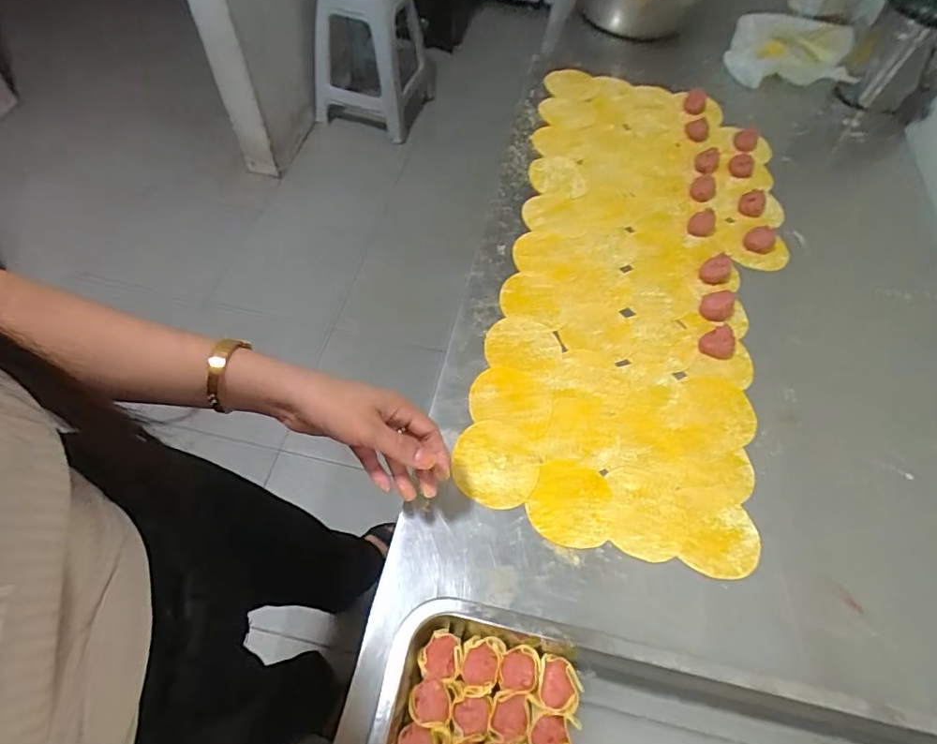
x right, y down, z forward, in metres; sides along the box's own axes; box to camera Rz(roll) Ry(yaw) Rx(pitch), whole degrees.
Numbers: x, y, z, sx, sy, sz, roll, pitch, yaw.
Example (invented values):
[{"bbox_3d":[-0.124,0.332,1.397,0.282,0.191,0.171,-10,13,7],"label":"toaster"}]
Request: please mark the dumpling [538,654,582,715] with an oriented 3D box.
[{"bbox_3d":[0.069,0.241,0.405,0.032,0.034,0.037,12,59,3],"label":"dumpling"}]

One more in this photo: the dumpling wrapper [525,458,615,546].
[{"bbox_3d":[0.096,0.123,0.493,0.074,0.004,0.080,1,62,-3],"label":"dumpling wrapper"}]

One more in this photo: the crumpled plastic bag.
[{"bbox_3d":[0.509,-0.504,0.829,0.192,0.077,0.104,8,59,1],"label":"crumpled plastic bag"}]

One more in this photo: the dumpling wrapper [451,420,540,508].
[{"bbox_3d":[0.028,0.089,0.517,0.083,0.004,0.085,2,59,-3],"label":"dumpling wrapper"}]

